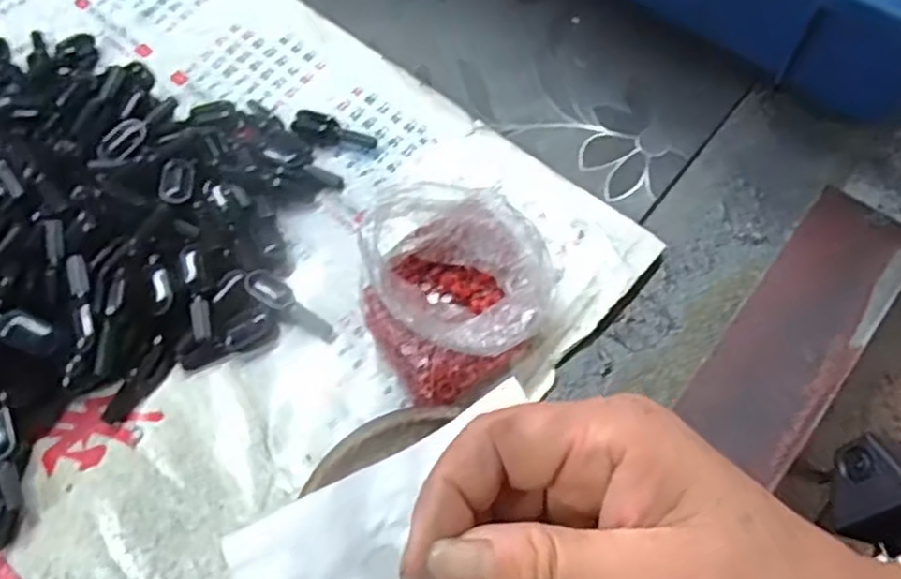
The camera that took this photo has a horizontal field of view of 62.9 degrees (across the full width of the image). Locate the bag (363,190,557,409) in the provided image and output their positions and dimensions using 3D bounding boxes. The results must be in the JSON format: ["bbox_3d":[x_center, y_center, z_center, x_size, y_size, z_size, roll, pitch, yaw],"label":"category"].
[{"bbox_3d":[0.002,0.001,0.304,0.078,0.039,0.088,2,66,4],"label":"bag"}]

